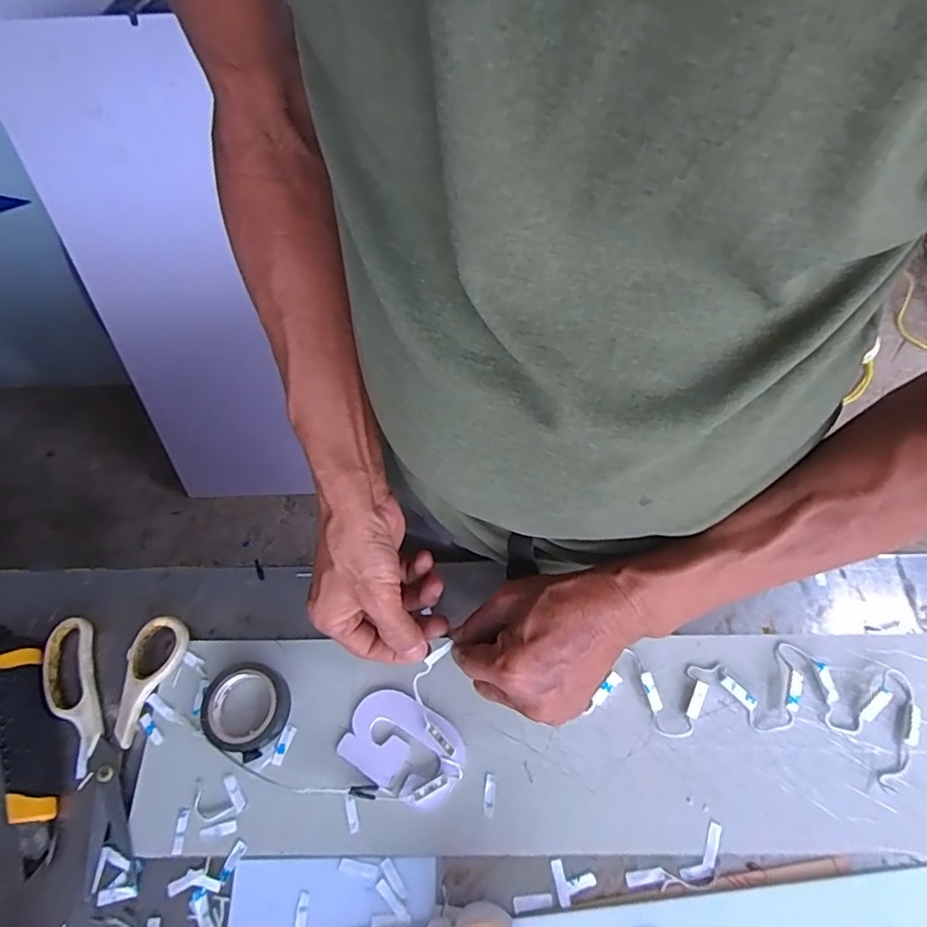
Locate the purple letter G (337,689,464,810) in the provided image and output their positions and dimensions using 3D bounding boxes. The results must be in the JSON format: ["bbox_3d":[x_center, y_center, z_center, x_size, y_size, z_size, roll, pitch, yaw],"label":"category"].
[{"bbox_3d":[-0.042,0.198,0.397,0.084,0.011,0.057,25,67,13],"label":"purple letter G"}]

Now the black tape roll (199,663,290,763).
[{"bbox_3d":[-0.158,0.176,0.409,0.056,0.020,0.057,-1,64,2],"label":"black tape roll"}]

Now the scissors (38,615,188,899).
[{"bbox_3d":[-0.266,0.198,0.405,0.106,0.013,0.169,-2,64,1],"label":"scissors"}]

